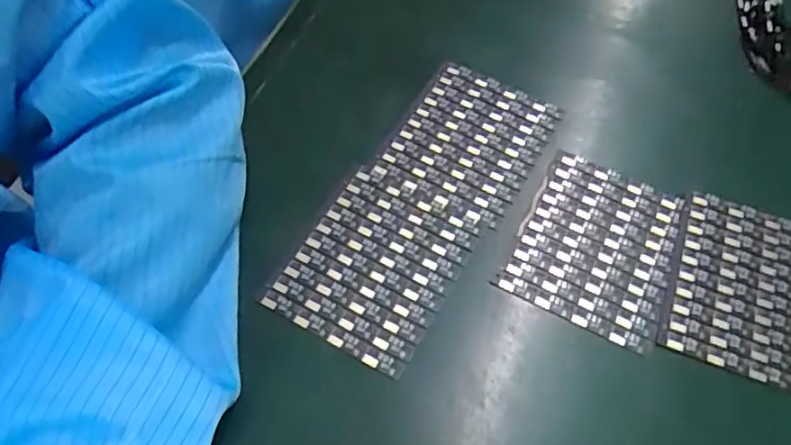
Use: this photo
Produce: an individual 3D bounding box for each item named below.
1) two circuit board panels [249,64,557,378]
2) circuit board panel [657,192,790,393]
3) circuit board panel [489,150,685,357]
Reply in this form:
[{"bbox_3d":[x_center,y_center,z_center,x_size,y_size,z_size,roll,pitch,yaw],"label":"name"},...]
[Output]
[{"bbox_3d":[0.016,-0.014,0.359,0.082,0.004,0.197,28,62,15],"label":"two circuit board panels"},{"bbox_3d":[0.189,0.035,0.332,0.084,0.007,0.099,21,60,9],"label":"circuit board panel"},{"bbox_3d":[0.110,0.011,0.345,0.079,0.008,0.100,24,60,11],"label":"circuit board panel"}]

